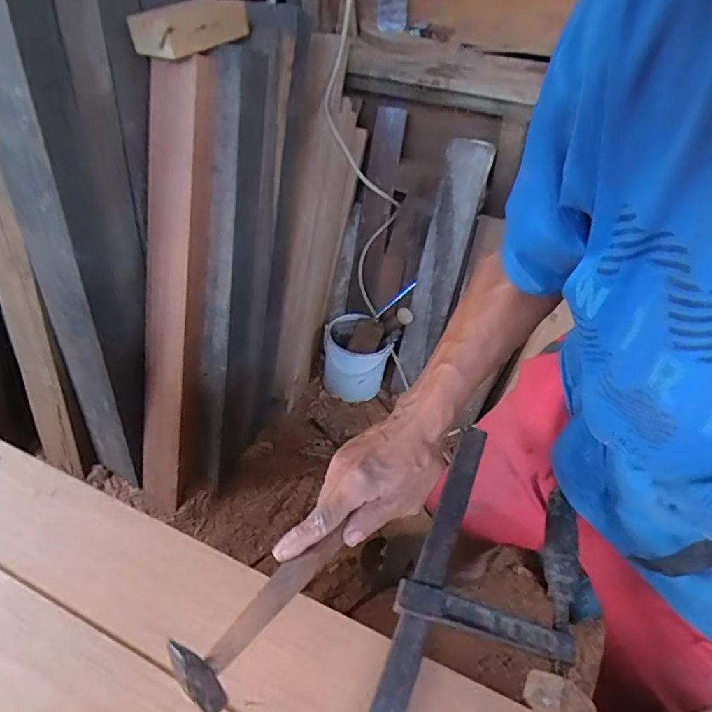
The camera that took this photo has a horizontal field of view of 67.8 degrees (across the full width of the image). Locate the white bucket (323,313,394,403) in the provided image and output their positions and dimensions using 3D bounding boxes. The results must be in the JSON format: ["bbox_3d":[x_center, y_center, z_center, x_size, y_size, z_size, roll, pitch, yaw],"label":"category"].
[{"bbox_3d":[-0.008,0.004,1.519,0.174,0.214,0.167,-25,53,-19],"label":"white bucket"}]

